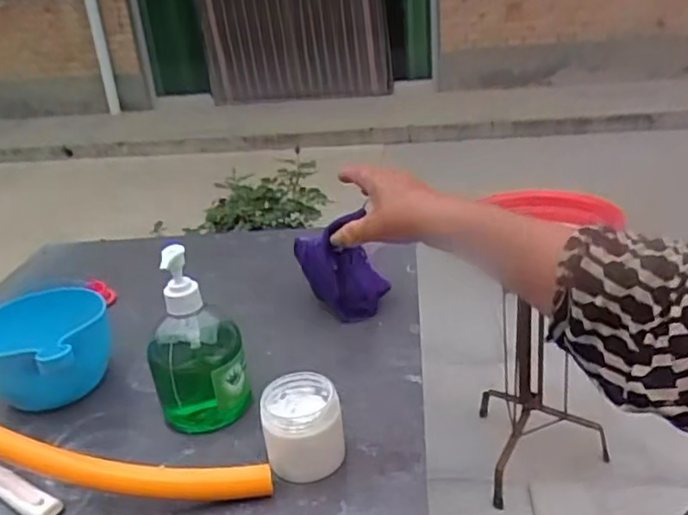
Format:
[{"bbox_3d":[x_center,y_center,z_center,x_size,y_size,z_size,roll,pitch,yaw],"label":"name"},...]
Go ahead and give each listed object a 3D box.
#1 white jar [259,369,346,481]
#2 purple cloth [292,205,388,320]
[{"bbox_3d":[-0.034,0.139,0.536,0.063,0.061,0.066,-7,23,-5],"label":"white jar"},{"bbox_3d":[-0.002,0.004,0.786,0.059,0.115,0.107,-22,28,-35],"label":"purple cloth"}]

